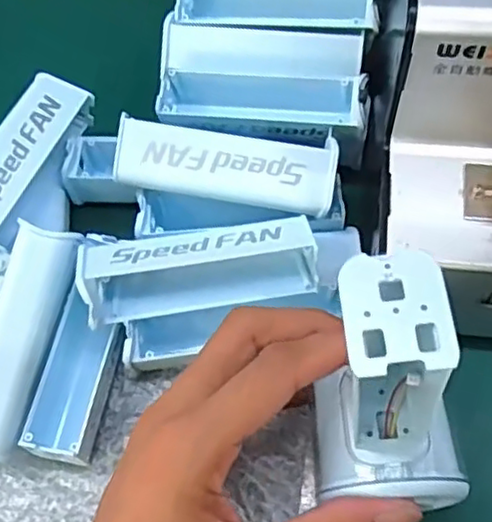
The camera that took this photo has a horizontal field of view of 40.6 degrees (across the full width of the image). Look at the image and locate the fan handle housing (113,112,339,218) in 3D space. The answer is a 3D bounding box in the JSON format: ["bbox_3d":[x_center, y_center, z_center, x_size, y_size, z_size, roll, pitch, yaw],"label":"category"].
[{"bbox_3d":[-0.009,-0.044,0.312,0.100,0.023,0.032,10,101,3],"label":"fan handle housing"}]

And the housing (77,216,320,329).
[{"bbox_3d":[-0.019,0.004,0.291,0.099,0.030,0.033,-11,64,-1],"label":"housing"}]

